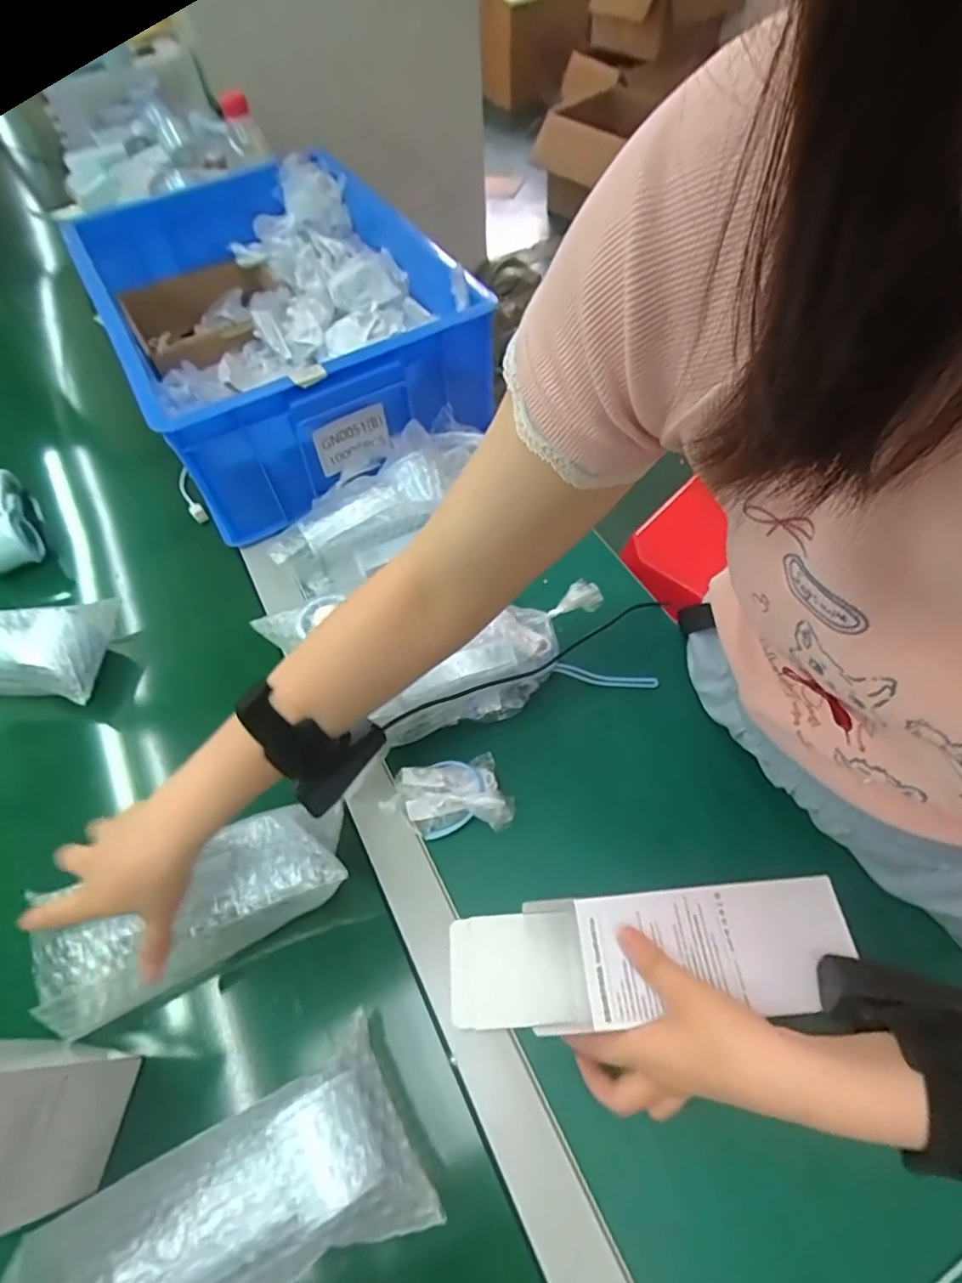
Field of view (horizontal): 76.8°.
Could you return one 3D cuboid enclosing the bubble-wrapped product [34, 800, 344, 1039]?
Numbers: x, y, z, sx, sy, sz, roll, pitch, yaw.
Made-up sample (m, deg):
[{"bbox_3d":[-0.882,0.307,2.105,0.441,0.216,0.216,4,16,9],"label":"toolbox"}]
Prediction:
[{"bbox_3d":[-0.195,0.185,0.421,0.218,0.042,0.077,-29,62,-5],"label":"bubble-wrapped product"}]

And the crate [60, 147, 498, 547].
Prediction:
[{"bbox_3d":[-0.245,-0.391,0.721,0.331,0.154,0.482,-25,61,-12],"label":"crate"}]

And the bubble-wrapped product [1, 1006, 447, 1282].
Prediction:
[{"bbox_3d":[-0.143,0.324,0.334,0.212,0.060,0.099,-28,62,-13],"label":"bubble-wrapped product"}]

